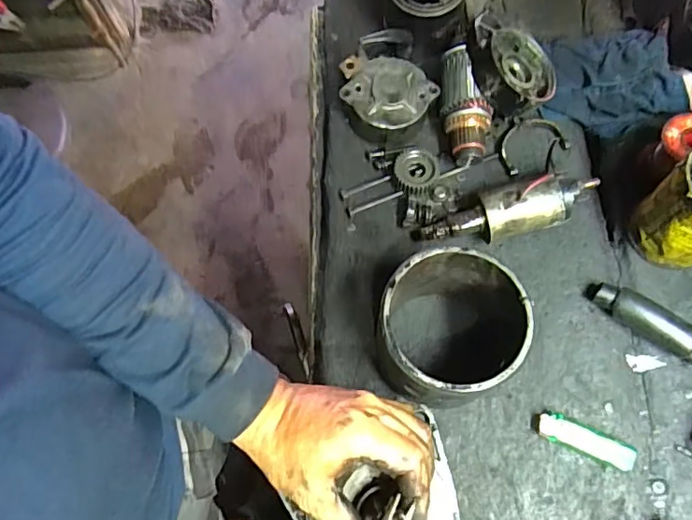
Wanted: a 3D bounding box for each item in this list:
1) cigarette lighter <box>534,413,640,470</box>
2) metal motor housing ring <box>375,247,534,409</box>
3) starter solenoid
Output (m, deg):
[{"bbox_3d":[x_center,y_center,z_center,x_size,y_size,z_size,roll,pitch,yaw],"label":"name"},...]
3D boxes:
[{"bbox_3d":[0.200,0.152,0.459,0.080,0.012,0.023,24,75,8],"label":"cigarette lighter"},{"bbox_3d":[0.083,0.056,0.441,0.111,0.110,0.107,0,73,1],"label":"metal motor housing ring"},{"bbox_3d":[0.146,-0.045,0.504,0.167,0.047,0.049,-15,73,10],"label":"starter solenoid"}]

